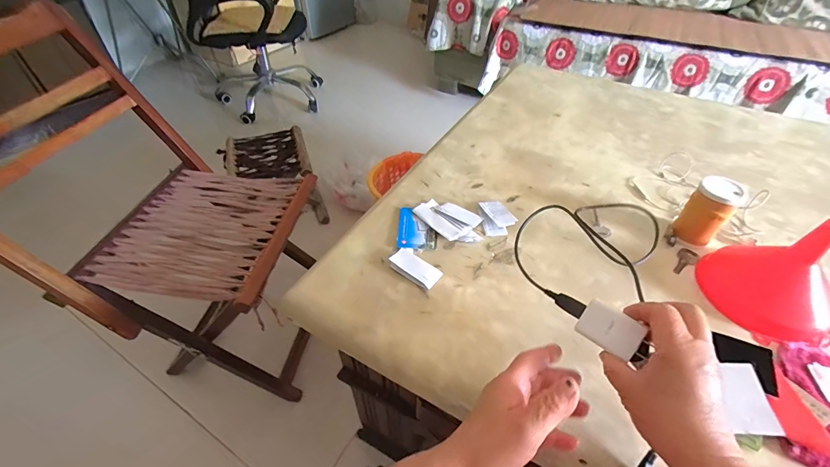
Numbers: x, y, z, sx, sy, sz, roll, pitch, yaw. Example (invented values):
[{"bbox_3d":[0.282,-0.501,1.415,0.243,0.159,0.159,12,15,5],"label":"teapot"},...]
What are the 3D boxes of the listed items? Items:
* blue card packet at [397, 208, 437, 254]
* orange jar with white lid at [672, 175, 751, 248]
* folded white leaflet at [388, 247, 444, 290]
[{"bbox_3d":[0.004,-0.007,0.531,0.054,0.004,0.087,4,45,1],"label":"blue card packet"},{"bbox_3d":[0.390,-0.027,0.498,0.050,0.087,0.051,2,45,-2],"label":"orange jar with white lid"},{"bbox_3d":[0.001,0.043,0.477,0.066,0.008,0.036,31,51,26],"label":"folded white leaflet"}]

